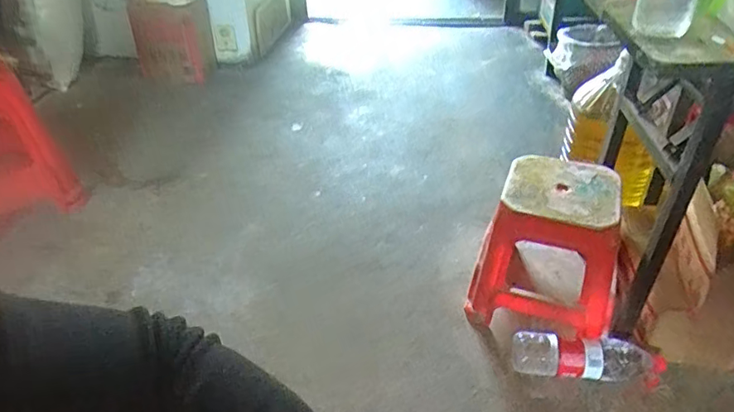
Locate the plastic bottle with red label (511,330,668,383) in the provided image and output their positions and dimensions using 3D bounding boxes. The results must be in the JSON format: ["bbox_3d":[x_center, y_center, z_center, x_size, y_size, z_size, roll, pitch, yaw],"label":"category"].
[{"bbox_3d":[0.491,0.329,1.203,0.332,0.095,0.095,2,36,5],"label":"plastic bottle with red label"}]

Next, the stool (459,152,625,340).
[{"bbox_3d":[0.440,0.099,1.321,0.321,0.332,0.285,12,38,17],"label":"stool"}]

